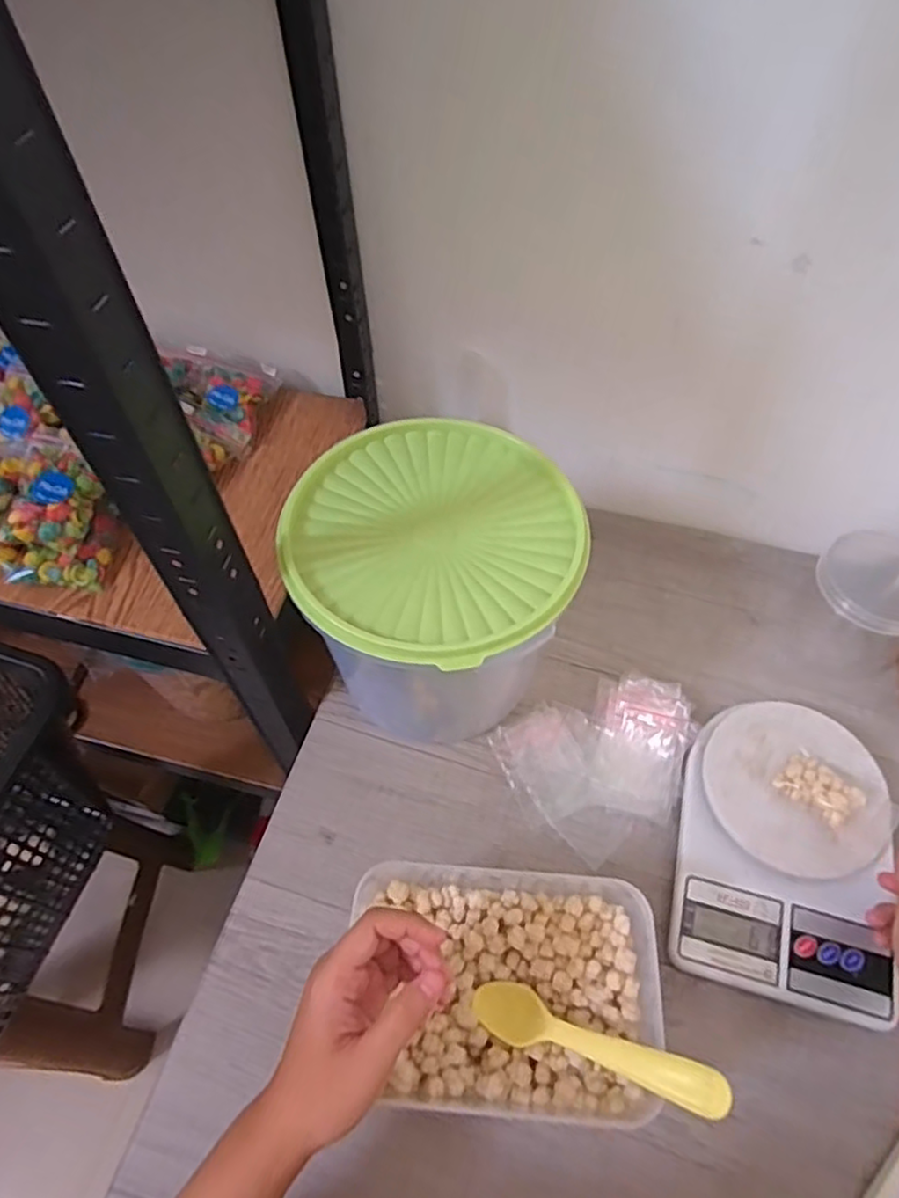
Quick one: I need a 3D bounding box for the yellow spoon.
[{"bbox_3d":[0.080,0.255,0.380,0.153,0.012,0.029,-3,48,39],"label":"yellow spoon"}]

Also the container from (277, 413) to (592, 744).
[{"bbox_3d":[-0.008,0.000,0.528,0.194,0.186,0.204,-1,56,1],"label":"container"}]

